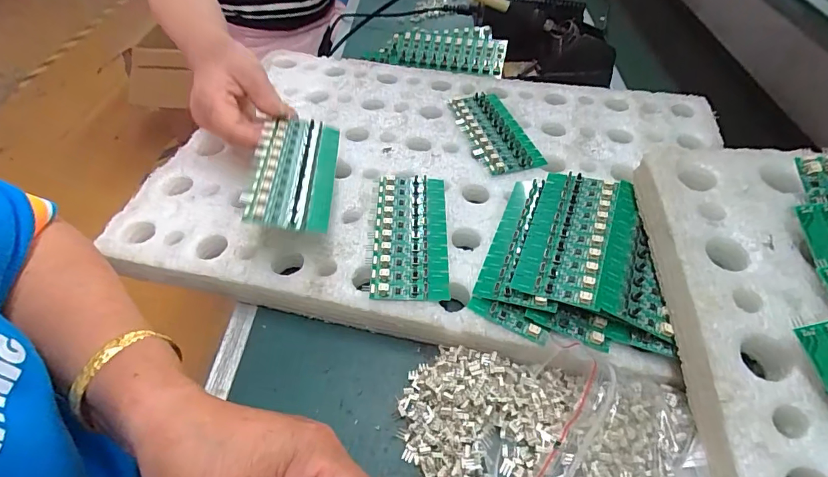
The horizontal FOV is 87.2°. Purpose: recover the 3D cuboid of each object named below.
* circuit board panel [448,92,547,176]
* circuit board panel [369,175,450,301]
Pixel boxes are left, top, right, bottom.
[{"bbox_3d":[0.086,-0.121,0.476,0.063,0.010,0.137,-12,50,-11],"label":"circuit board panel"},{"bbox_3d":[-0.002,-0.005,0.379,0.062,0.009,0.136,0,49,0],"label":"circuit board panel"}]

